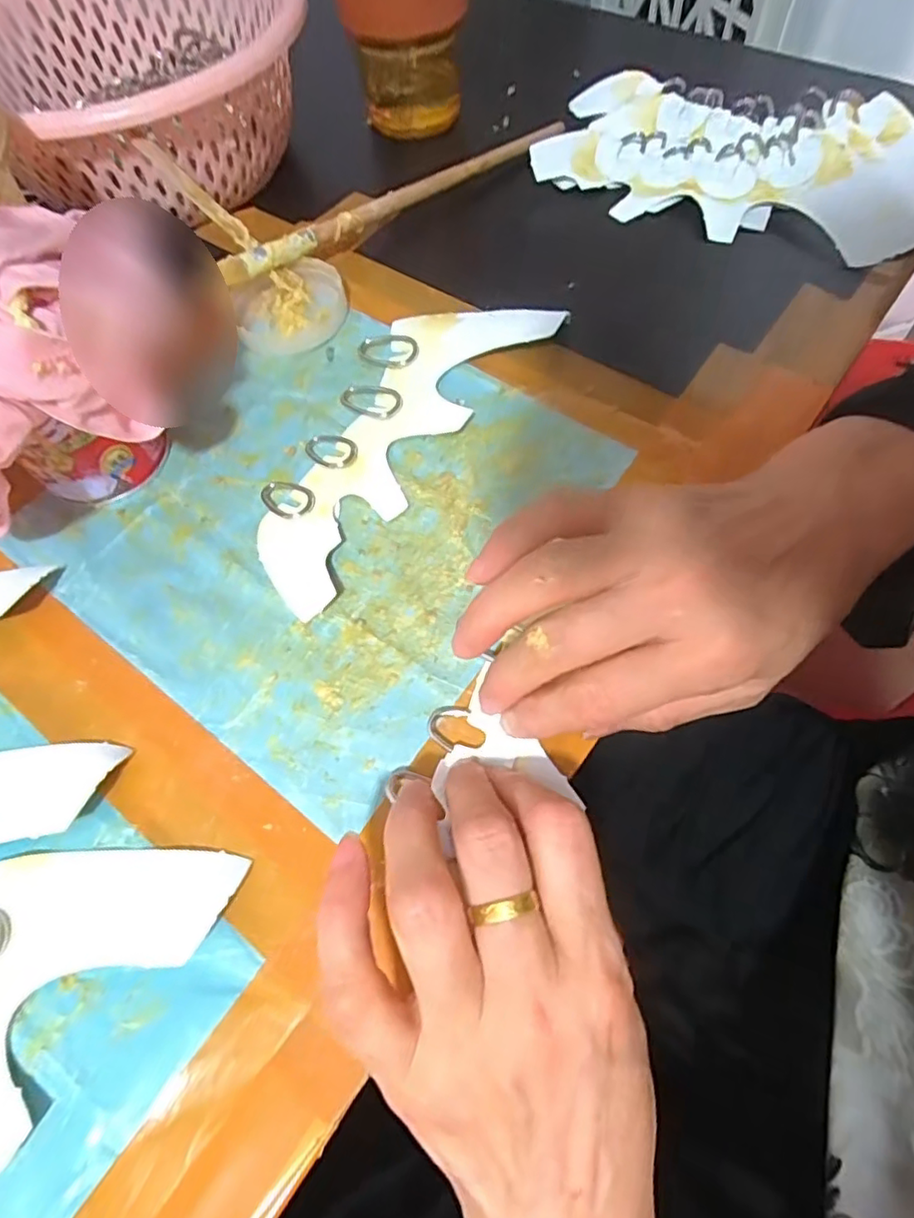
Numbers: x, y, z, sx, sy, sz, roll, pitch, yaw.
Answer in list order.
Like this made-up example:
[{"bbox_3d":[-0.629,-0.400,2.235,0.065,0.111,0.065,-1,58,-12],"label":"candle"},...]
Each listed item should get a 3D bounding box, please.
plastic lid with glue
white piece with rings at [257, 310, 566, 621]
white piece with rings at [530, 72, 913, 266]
[{"bbox_3d":[-0.095,-0.173,0.341,0.062,0.018,0.060,-1,63,3],"label":"plastic lid with glue"},{"bbox_3d":[-0.037,-0.094,0.304,0.080,0.011,0.203,31,69,17],"label":"white piece with rings"},{"bbox_3d":[0.181,-0.279,0.374,0.239,0.034,0.112,21,67,13],"label":"white piece with rings"}]

